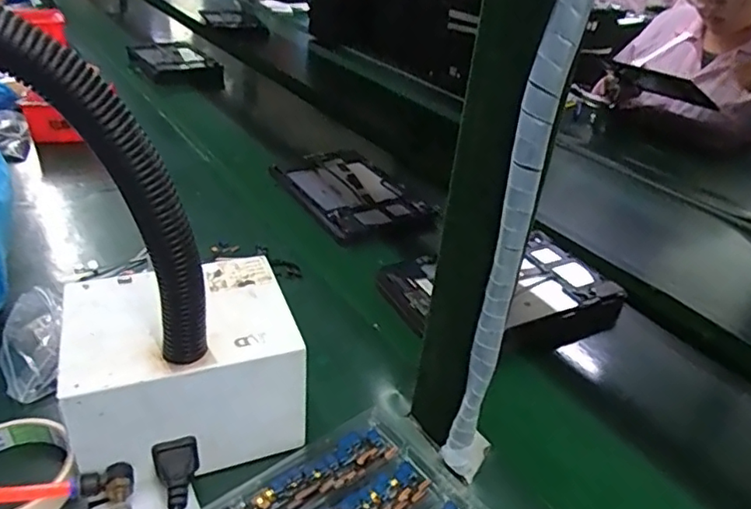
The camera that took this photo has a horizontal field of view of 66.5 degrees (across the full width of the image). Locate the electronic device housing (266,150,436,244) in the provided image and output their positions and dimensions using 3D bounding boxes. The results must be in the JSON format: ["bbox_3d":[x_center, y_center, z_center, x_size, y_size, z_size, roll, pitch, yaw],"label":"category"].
[{"bbox_3d":[-0.046,-0.096,0.849,0.167,0.023,0.264,-13,36,-27],"label":"electronic device housing"}]

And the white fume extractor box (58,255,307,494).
[{"bbox_3d":[-0.144,0.083,0.436,0.151,0.097,0.123,-8,34,-22],"label":"white fume extractor box"}]

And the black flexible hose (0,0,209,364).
[{"bbox_3d":[-0.240,-0.020,0.281,0.292,0.211,0.043,-8,34,-21],"label":"black flexible hose"}]

